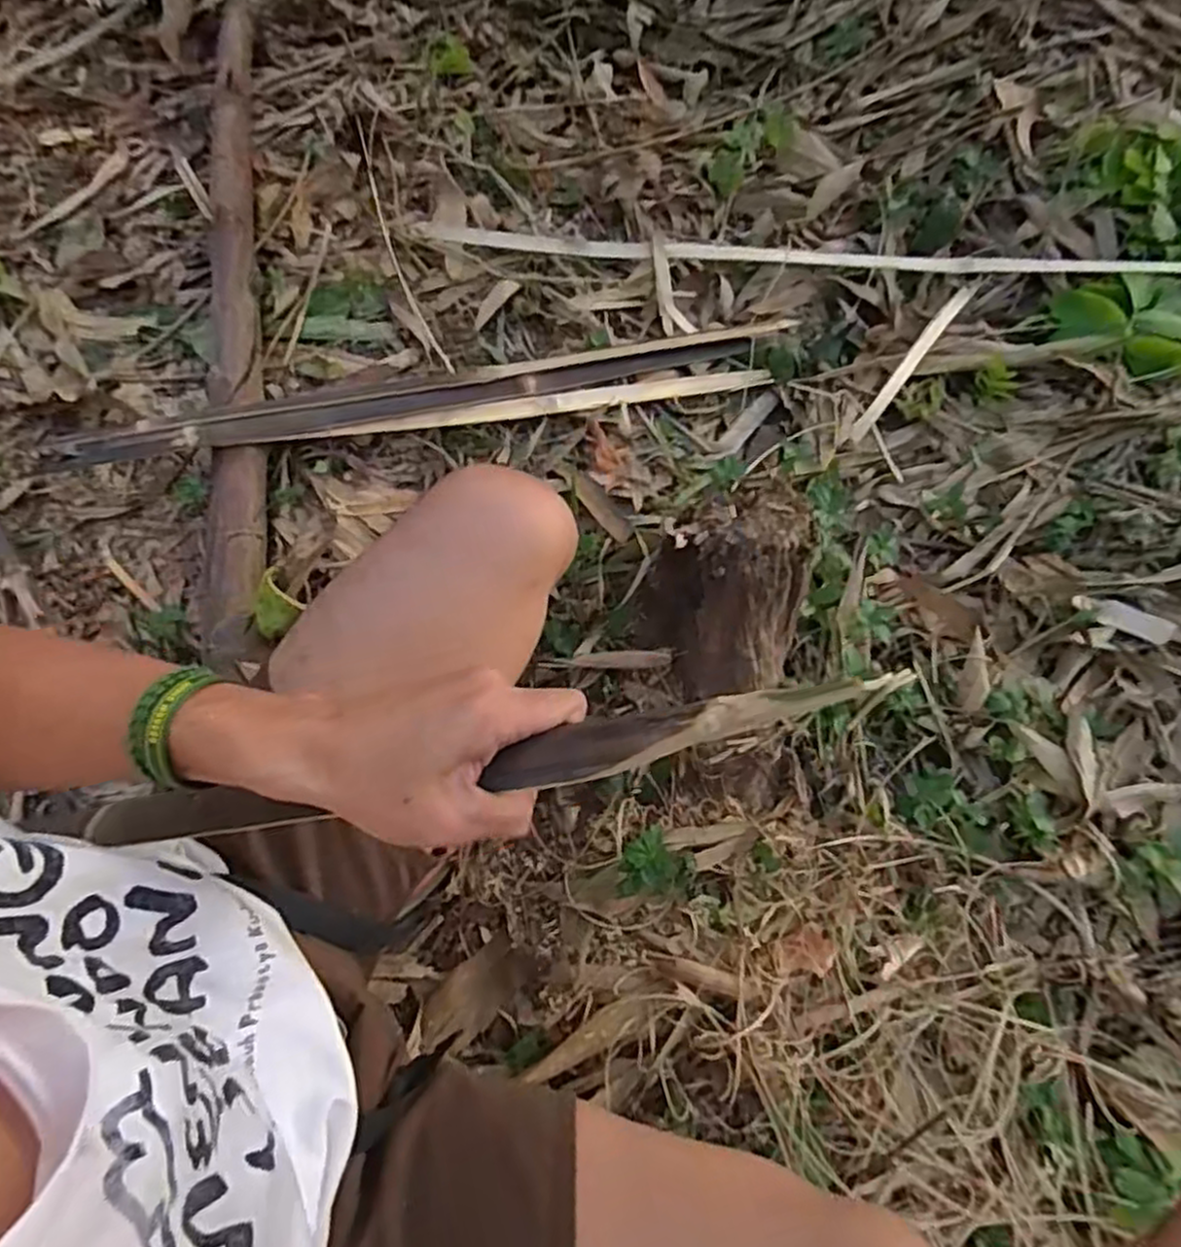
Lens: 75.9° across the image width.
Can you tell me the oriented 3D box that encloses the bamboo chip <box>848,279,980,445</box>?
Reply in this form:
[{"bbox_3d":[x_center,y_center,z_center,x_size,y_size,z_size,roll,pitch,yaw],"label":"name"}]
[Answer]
[{"bbox_3d":[0.466,-0.384,1.084,0.021,0.009,0.342,36,72,12],"label":"bamboo chip"}]

